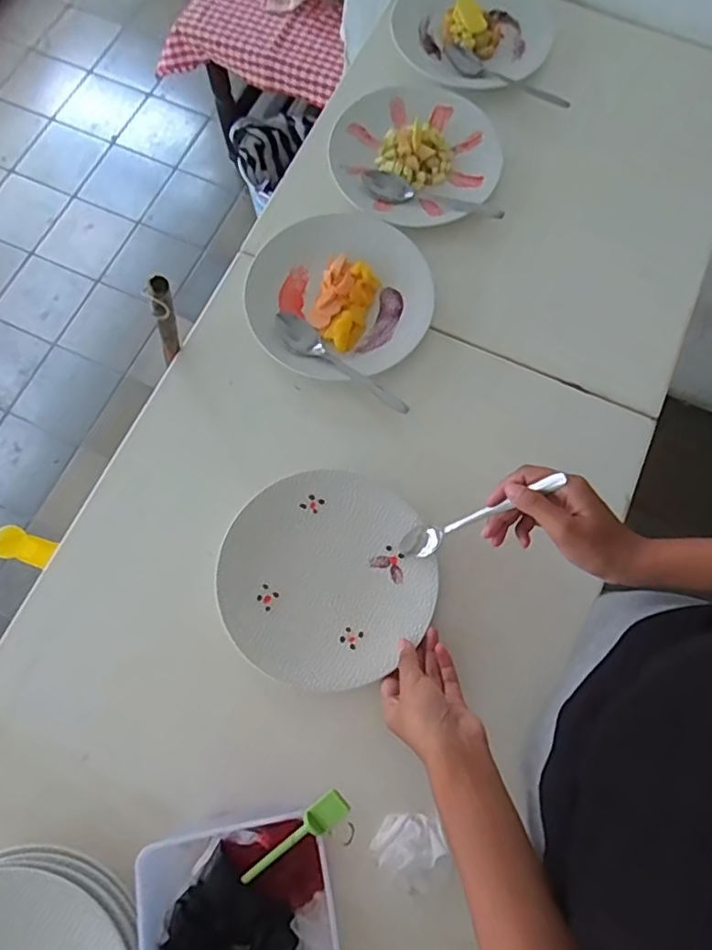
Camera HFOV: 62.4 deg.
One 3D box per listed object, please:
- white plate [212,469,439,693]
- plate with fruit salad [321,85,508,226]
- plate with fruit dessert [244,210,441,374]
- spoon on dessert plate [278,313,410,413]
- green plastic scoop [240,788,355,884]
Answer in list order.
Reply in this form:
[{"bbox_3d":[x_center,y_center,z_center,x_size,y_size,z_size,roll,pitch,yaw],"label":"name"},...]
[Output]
[{"bbox_3d":[-0.029,0.095,0.563,0.197,0.021,0.196,0,75,-1],"label":"white plate"},{"bbox_3d":[0.073,-0.392,0.722,0.196,0.036,0.208,0,75,-1],"label":"plate with fruit salad"},{"bbox_3d":[-0.019,-0.203,0.648,0.197,0.024,0.203,0,75,-1],"label":"plate with fruit dessert"},{"bbox_3d":[-0.015,-0.117,0.620,0.171,0.011,0.032,37,77,8],"label":"spoon on dessert plate"},{"bbox_3d":[-0.047,0.275,0.440,0.020,0.011,0.122,44,113,10],"label":"green plastic scoop"}]

